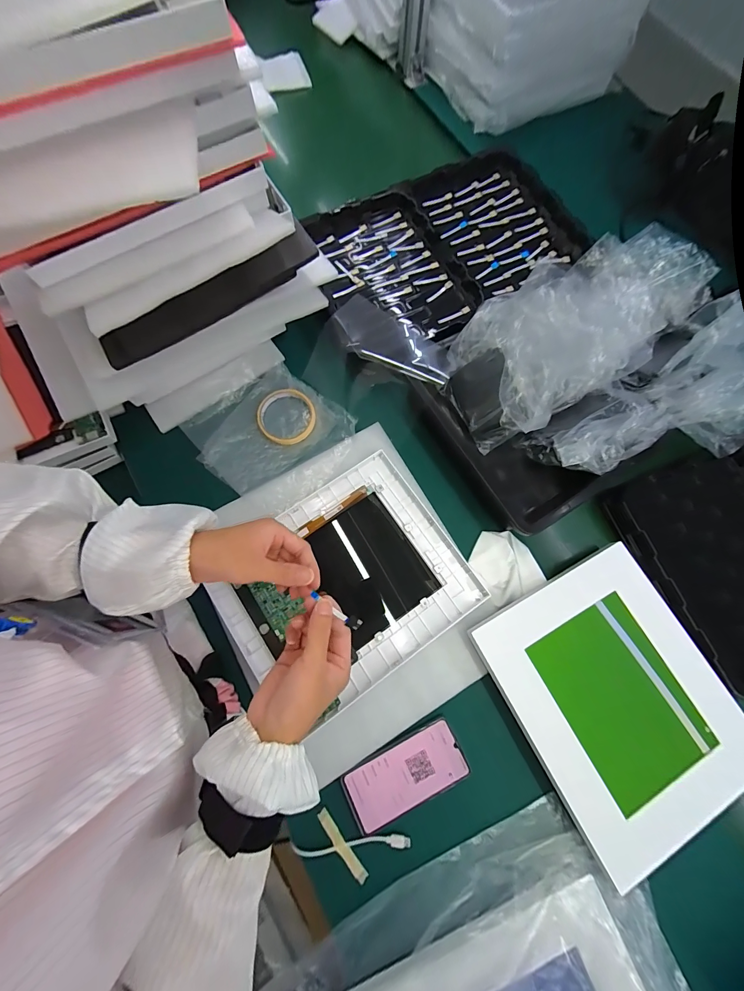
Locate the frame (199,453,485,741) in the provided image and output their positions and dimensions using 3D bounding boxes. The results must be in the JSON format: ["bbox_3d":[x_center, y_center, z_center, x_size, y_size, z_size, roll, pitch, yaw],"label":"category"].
[{"bbox_3d":[-0.036,0.120,0.478,0.304,0.017,0.256,-34,79,-9],"label":"frame"}]

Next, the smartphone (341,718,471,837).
[{"bbox_3d":[0.041,0.343,0.432,0.148,0.006,0.070,-25,78,-8],"label":"smartphone"}]

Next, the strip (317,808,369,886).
[{"bbox_3d":[-0.035,0.417,0.416,0.012,0.004,0.086,-37,80,-11],"label":"strip"}]

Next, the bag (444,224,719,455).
[{"bbox_3d":[0.289,-0.235,0.512,0.361,0.110,0.173,-35,79,-10],"label":"bag"}]

